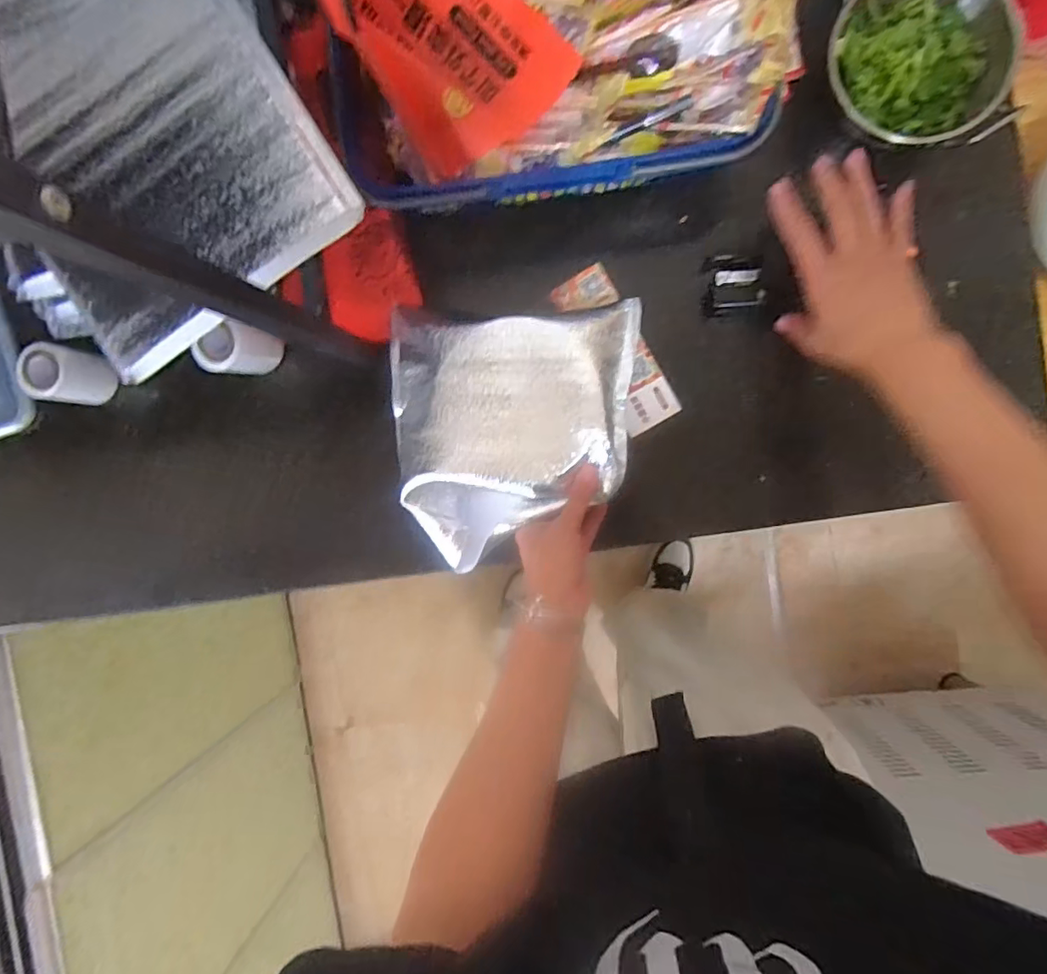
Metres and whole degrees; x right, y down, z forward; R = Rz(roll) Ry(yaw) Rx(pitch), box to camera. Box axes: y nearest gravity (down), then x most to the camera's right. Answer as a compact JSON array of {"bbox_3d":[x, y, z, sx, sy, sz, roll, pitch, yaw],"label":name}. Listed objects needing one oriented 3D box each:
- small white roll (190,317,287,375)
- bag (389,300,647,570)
[{"bbox_3d":[-0.263,-0.126,0.532,0.050,0.066,0.049,19,94,4],"label":"small white roll"},{"bbox_3d":[-0.011,-0.044,0.506,0.210,0.057,0.217,0,93,6],"label":"bag"}]

